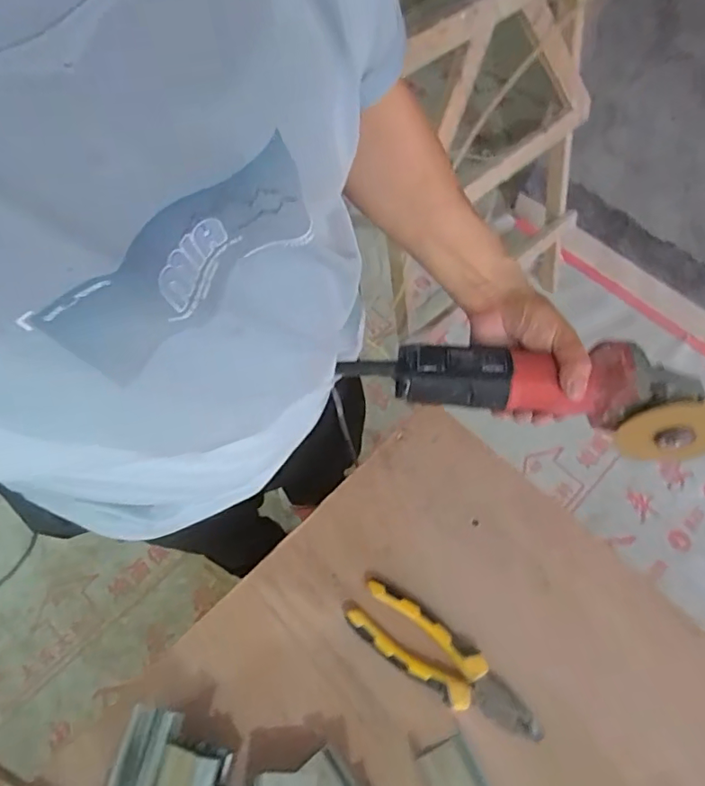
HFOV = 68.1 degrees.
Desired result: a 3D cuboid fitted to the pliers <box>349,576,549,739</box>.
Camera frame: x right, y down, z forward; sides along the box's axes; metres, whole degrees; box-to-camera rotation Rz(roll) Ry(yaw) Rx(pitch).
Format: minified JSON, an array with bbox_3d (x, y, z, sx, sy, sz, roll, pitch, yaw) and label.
[{"bbox_3d":[0.085,0.254,0.493,0.188,0.025,0.055,31,66,16],"label":"pliers"}]

